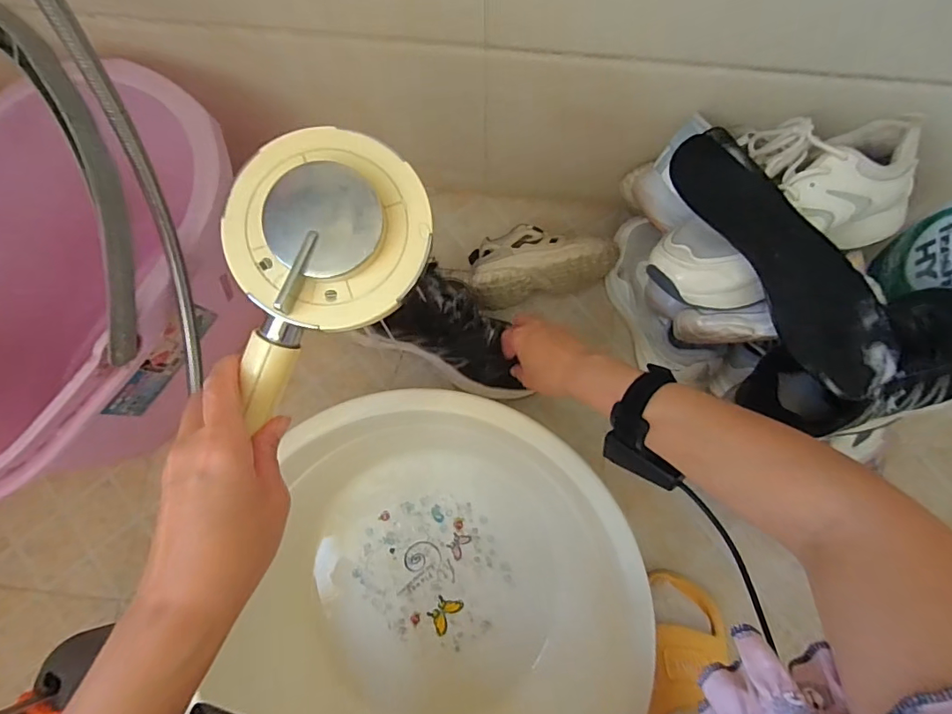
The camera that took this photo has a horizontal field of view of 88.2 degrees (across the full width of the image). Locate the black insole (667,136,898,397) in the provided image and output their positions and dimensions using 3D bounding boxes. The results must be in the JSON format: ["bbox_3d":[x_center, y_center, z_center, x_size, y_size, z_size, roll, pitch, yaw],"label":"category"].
[{"bbox_3d":[0.271,-0.078,0.425,0.080,0.021,0.274,-43,97,-7],"label":"black insole"}]

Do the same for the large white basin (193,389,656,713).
[{"bbox_3d":[-0.036,0.262,0.547,0.374,0.173,0.409,0,80,-1],"label":"large white basin"}]

